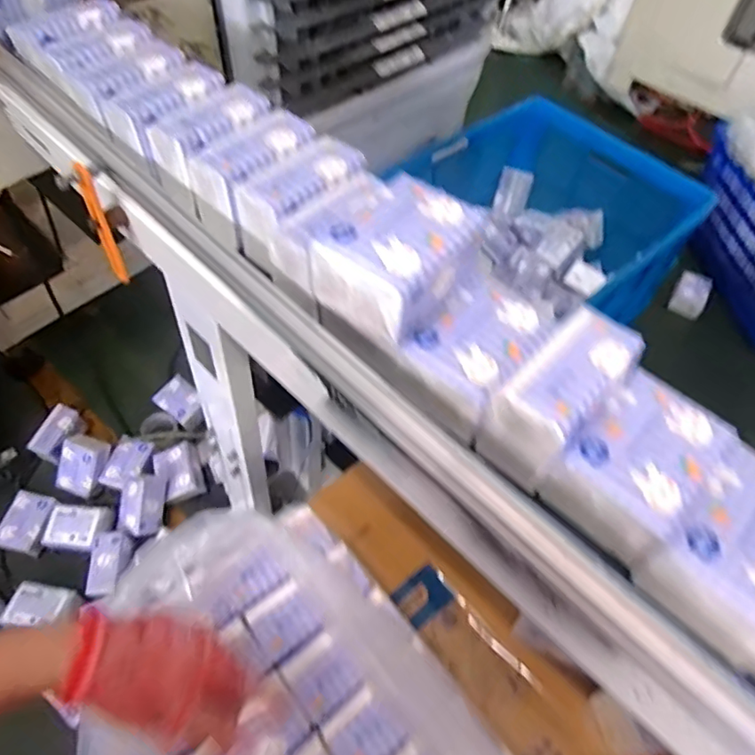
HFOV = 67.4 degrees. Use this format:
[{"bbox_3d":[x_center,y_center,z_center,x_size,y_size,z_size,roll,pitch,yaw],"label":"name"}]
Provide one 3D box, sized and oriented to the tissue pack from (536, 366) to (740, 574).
[{"bbox_3d":[0.197,0.064,0.431,0.087,0.061,0.119,40,61,20],"label":"tissue pack"}]

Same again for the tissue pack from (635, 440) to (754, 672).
[{"bbox_3d":[0.253,0.119,0.397,0.088,0.059,0.122,39,61,20],"label":"tissue pack"}]

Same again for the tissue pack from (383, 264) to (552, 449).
[{"bbox_3d":[0.079,-0.021,0.481,0.088,0.060,0.120,37,60,19],"label":"tissue pack"}]

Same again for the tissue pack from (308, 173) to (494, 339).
[{"bbox_3d":[0.022,-0.096,0.457,0.095,0.067,0.112,33,59,16],"label":"tissue pack"}]

